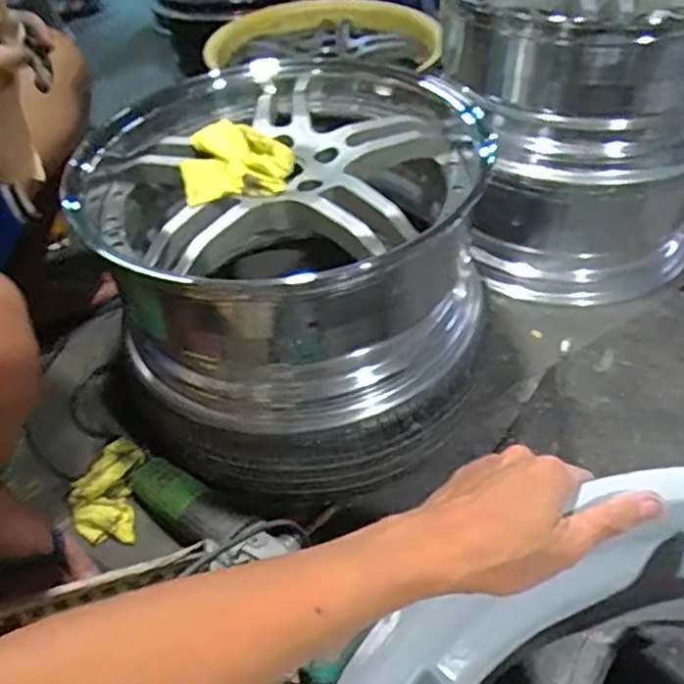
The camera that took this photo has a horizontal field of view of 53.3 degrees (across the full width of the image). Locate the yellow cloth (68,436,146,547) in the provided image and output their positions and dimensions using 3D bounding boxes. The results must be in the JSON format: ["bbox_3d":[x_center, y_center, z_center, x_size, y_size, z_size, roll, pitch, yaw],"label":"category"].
[{"bbox_3d":[-0.320,0.202,0.917,0.096,0.029,0.135,-1,65,1],"label":"yellow cloth"}]

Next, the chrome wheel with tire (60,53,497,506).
[{"bbox_3d":[-0.073,-0.112,0.947,0.482,0.325,0.548,-24,47,-18],"label":"chrome wheel with tire"}]

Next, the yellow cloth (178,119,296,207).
[{"bbox_3d":[-0.133,-0.225,0.831,0.134,0.043,0.167,-14,45,-9],"label":"yellow cloth"}]

